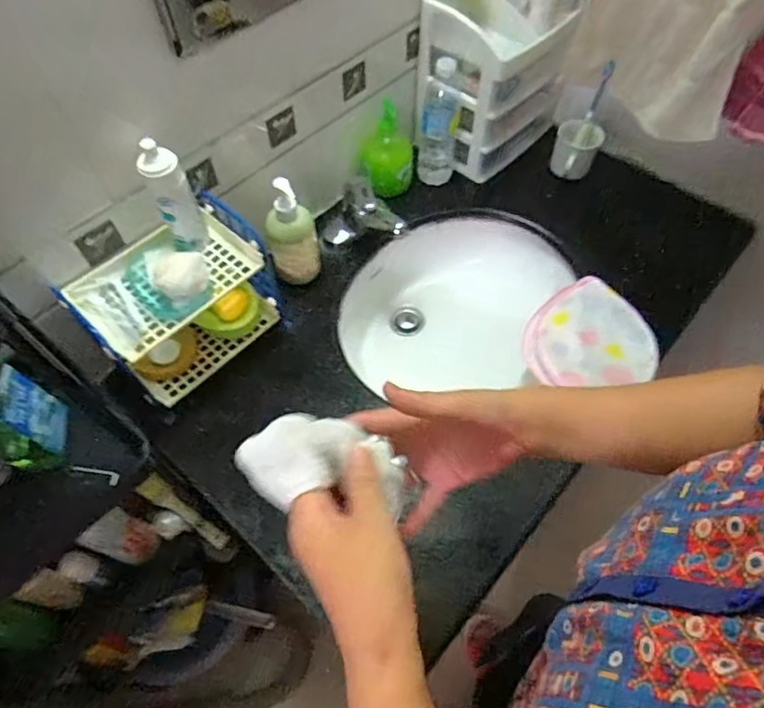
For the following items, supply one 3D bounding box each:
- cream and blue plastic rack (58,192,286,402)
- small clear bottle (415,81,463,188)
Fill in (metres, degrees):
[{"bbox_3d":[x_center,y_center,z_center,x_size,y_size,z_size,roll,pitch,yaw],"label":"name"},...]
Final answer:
[{"bbox_3d":[-0.271,-0.065,0.738,0.230,0.204,0.141,-40,66,-21],"label":"cream and blue plastic rack"},{"bbox_3d":[0.101,-0.384,0.971,0.061,0.171,0.074,12,59,7],"label":"small clear bottle"}]

